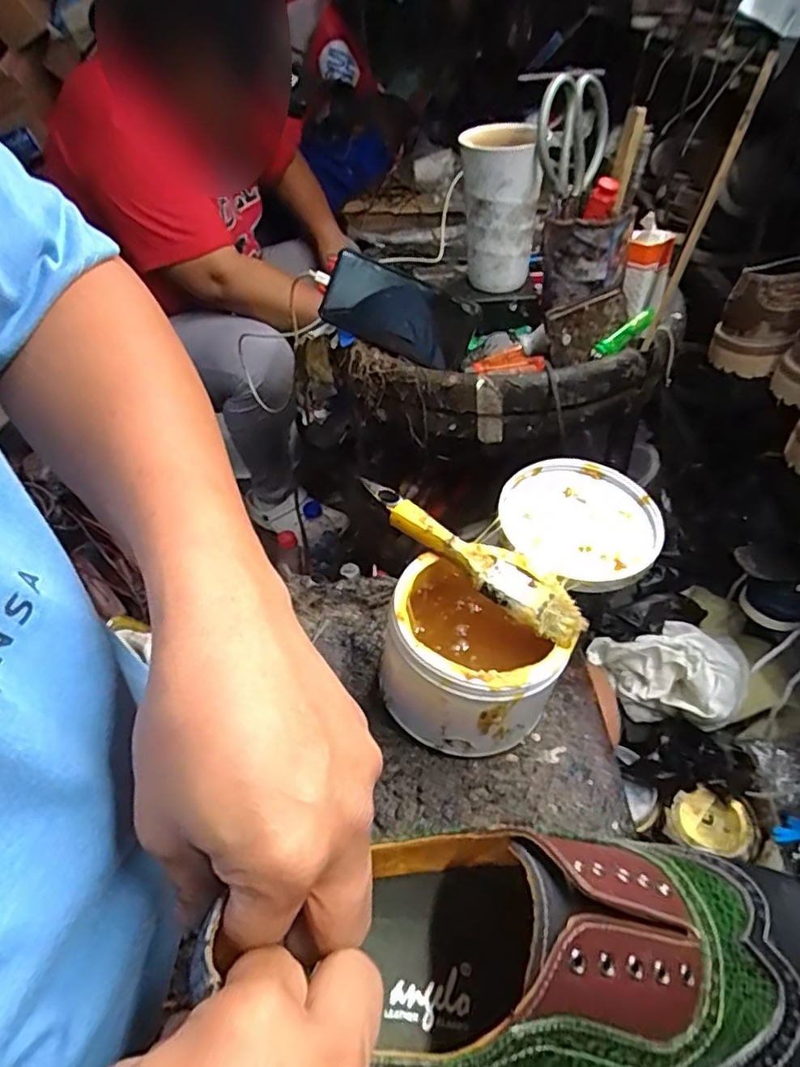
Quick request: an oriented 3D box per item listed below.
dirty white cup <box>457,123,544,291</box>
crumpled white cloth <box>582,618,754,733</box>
[{"bbox_3d":[0.096,-0.311,0.595,0.071,0.152,0.087,3,43,10],"label":"dirty white cup"},{"bbox_3d":[0.345,0.166,0.760,0.158,0.089,0.136,19,48,25],"label":"crumpled white cloth"}]

